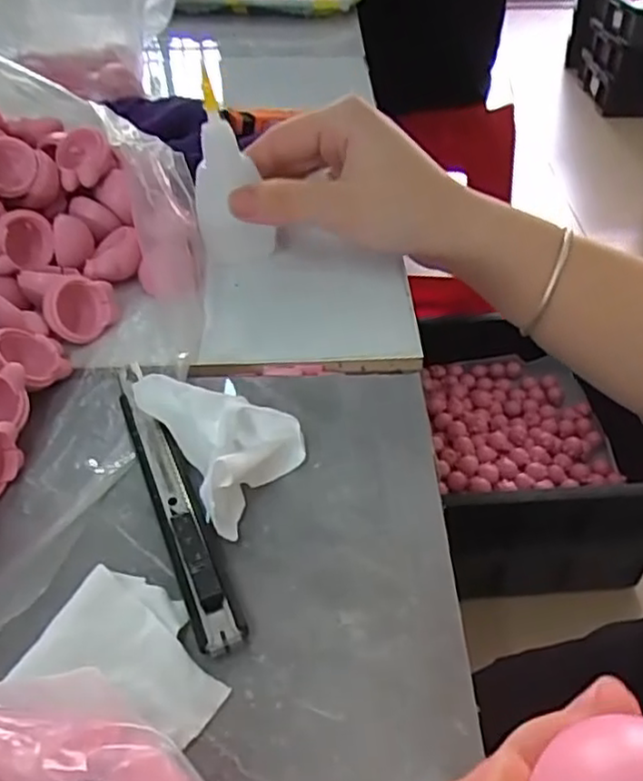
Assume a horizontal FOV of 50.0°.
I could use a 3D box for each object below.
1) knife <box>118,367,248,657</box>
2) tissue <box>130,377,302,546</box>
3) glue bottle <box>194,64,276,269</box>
[{"bbox_3d":[-0.054,0.033,0.244,0.013,0.010,0.132,-17,44,-17],"label":"knife"},{"bbox_3d":[-0.034,0.014,0.254,0.044,0.027,0.069,-23,46,-23],"label":"tissue"},{"bbox_3d":[-0.045,-0.102,0.329,0.029,0.086,0.024,-17,30,-18],"label":"glue bottle"}]

